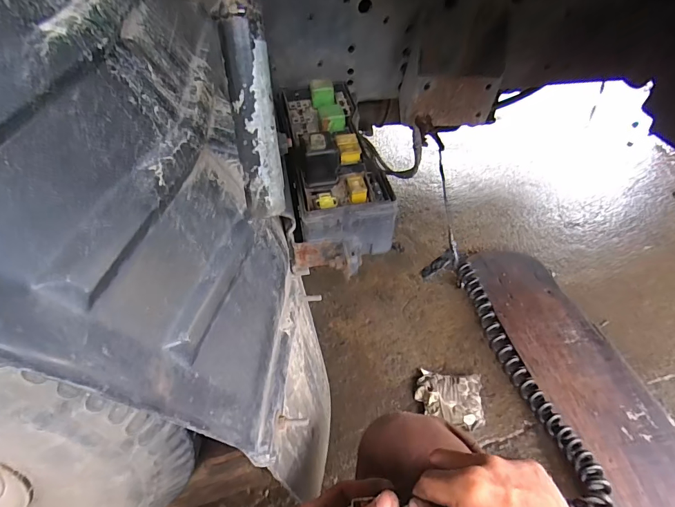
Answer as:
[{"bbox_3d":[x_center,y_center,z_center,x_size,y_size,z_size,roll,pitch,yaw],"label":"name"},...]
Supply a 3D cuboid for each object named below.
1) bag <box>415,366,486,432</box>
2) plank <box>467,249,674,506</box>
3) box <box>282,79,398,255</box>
[{"bbox_3d":[0.233,0.296,0.808,0.135,0.034,0.111,8,43,2],"label":"bag"},{"bbox_3d":[0.543,0.325,0.806,0.280,0.055,0.913,-4,44,-11],"label":"plank"},{"bbox_3d":[-0.012,-0.114,0.428,0.090,0.075,0.250,-6,47,-10],"label":"box"}]

